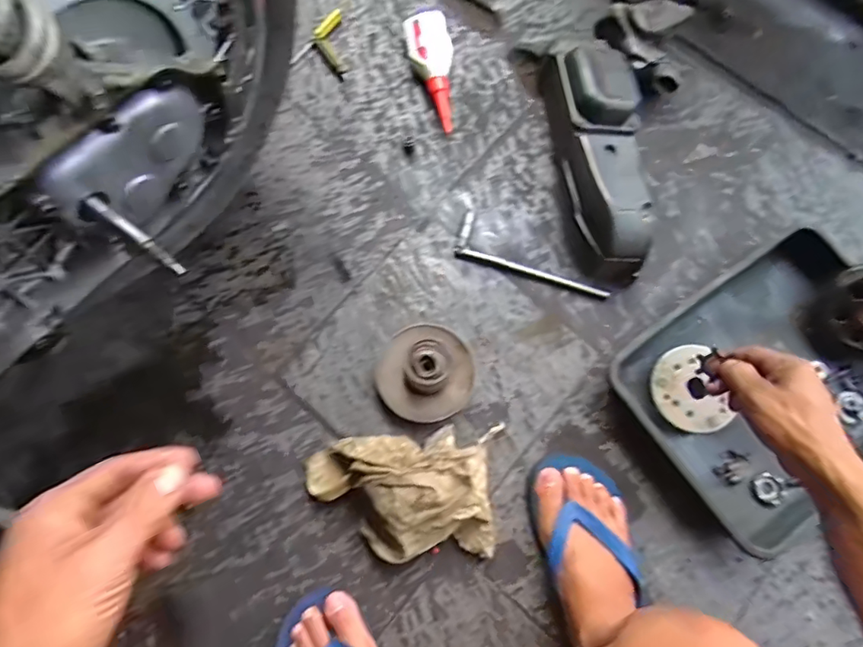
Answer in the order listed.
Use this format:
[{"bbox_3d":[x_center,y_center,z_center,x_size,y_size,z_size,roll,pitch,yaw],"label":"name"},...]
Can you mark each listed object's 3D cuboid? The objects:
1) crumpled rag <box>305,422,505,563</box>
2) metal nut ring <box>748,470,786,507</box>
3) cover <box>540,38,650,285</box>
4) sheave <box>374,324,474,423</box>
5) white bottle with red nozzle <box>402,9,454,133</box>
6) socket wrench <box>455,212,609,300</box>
[{"bbox_3d":[-0.032,0.189,0.581,0.223,0.082,0.142,0,75,-1],"label":"crumpled rag"},{"bbox_3d":[0.401,0.198,0.617,0.036,0.011,0.033,0,75,-1],"label":"metal nut ring"},{"bbox_3d":[0.222,-0.236,0.697,0.104,0.096,0.347,-2,75,-2],"label":"cover"},{"bbox_3d":[-0.009,0.056,0.621,0.113,0.073,0.114,0,75,-1],"label":"sheave"},{"bbox_3d":[0.006,-0.368,0.761,0.061,0.031,0.196,-12,75,-4],"label":"white bottle with red nozzle"},{"bbox_3d":[0.138,-0.086,0.695,0.208,0.013,0.060,20,75,4],"label":"socket wrench"}]

